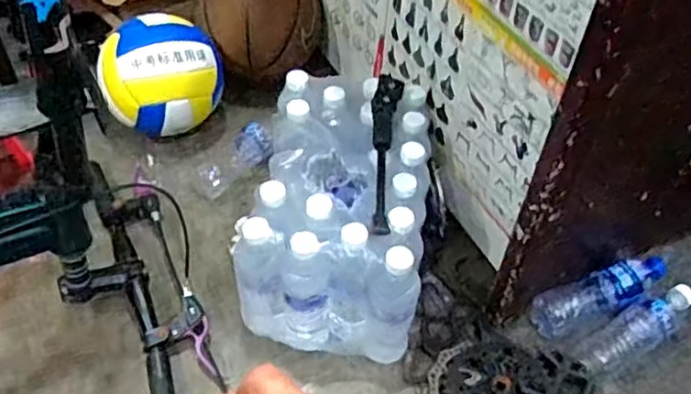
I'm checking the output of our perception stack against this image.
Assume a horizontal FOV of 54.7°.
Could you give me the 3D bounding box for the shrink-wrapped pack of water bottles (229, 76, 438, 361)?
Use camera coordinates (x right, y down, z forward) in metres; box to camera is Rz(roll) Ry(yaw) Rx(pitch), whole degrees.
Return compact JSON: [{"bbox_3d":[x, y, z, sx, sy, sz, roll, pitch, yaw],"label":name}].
[{"bbox_3d":[-0.006,0.015,0.965,0.231,0.210,0.350,7,50,5],"label":"shrink-wrapped pack of water bottles"}]

